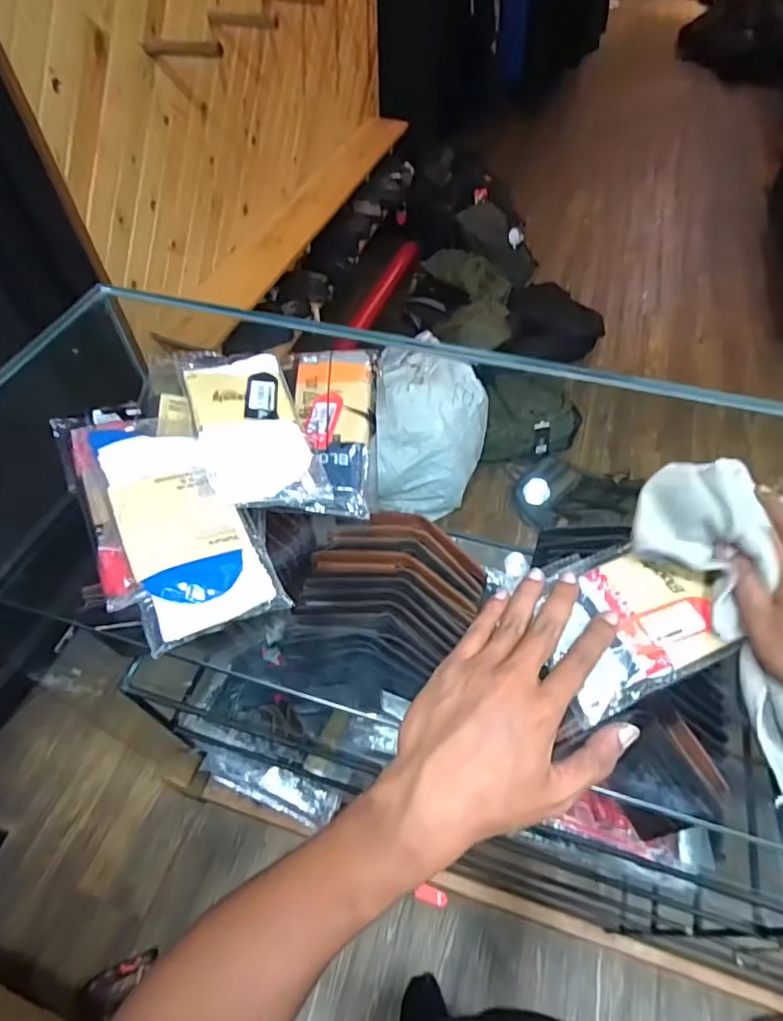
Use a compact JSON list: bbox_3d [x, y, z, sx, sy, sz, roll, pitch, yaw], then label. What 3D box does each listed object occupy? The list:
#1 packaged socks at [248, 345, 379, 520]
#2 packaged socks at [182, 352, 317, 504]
[{"bbox_3d":[-0.056,-0.078,0.499,0.081,0.028,0.196,3,53,4],"label":"packaged socks"},{"bbox_3d":[-0.123,-0.080,0.471,0.084,0.028,0.167,-17,54,-11],"label":"packaged socks"}]

